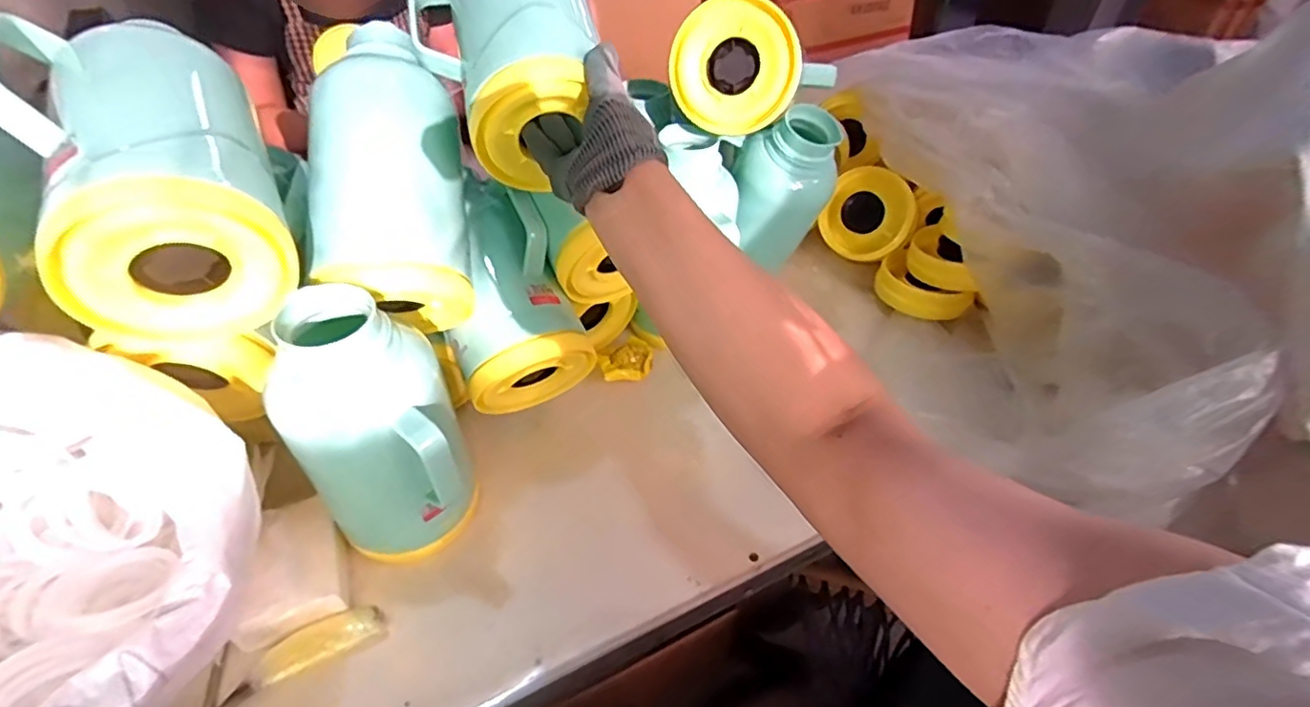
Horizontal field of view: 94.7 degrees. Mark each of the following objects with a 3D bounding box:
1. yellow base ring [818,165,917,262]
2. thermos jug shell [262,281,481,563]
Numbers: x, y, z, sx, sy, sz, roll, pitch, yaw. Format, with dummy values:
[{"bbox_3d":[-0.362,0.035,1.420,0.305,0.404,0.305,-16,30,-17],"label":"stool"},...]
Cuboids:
[{"bbox_3d":[0.323,-0.208,0.913,0.133,0.128,0.050,17,46,15],"label":"yellow base ring"},{"bbox_3d":[-0.222,0.076,0.526,0.134,0.265,0.105,4,44,2],"label":"thermos jug shell"}]

